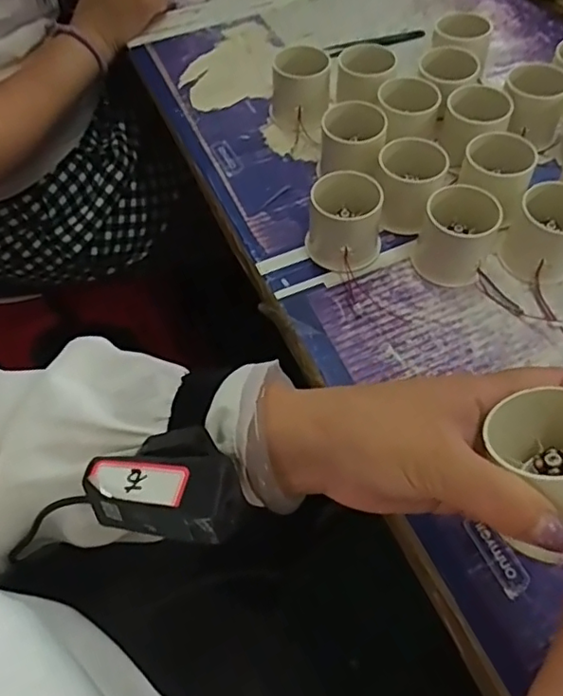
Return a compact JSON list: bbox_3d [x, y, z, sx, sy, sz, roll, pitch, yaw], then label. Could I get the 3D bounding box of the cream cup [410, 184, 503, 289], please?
[{"bbox_3d":[0.123,-0.080,0.414,0.050,0.045,0.053,-1,57,2],"label":"cream cup"}]

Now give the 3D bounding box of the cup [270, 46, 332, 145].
[{"bbox_3d":[0.016,-0.226,0.516,0.053,0.054,0.058,-1,57,2],"label":"cup"}]

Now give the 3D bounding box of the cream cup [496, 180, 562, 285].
[{"bbox_3d":[0.188,-0.083,0.415,0.056,0.044,0.055,-1,57,2],"label":"cream cup"}]

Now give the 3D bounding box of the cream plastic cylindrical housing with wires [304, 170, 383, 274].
[{"bbox_3d":[0.045,-0.091,0.425,0.051,0.049,0.050,-1,57,2],"label":"cream plastic cylindrical housing with wires"}]

